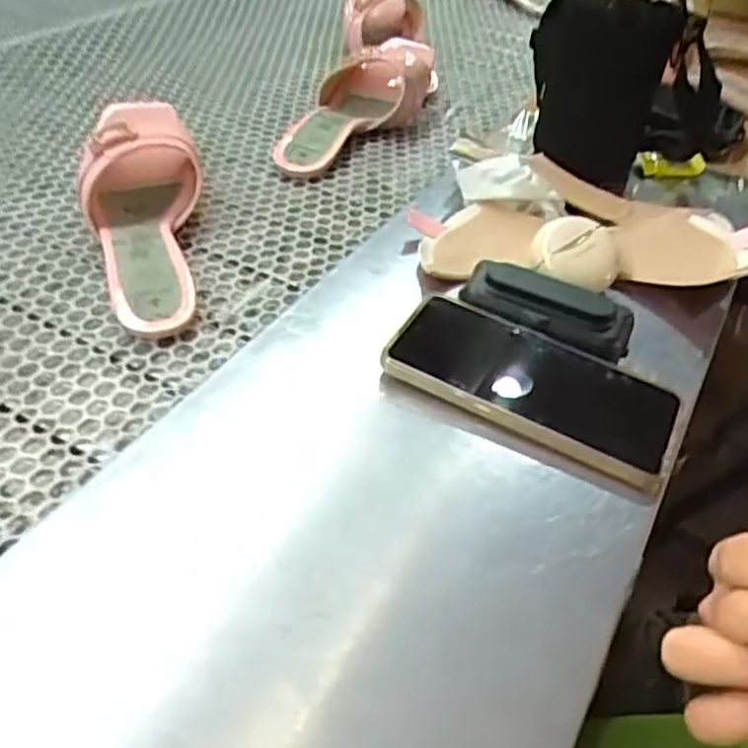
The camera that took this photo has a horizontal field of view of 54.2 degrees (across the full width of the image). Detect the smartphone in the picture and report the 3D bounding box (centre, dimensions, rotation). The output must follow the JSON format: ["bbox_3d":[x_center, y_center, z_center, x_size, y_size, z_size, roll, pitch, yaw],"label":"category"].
[{"bbox_3d":[0.091,0.004,0.420,0.162,0.018,0.077,23,43,16],"label":"smartphone"}]

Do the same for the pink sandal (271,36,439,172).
[{"bbox_3d":[-0.025,-0.258,0.679,0.074,0.090,0.213,32,48,26],"label":"pink sandal"}]

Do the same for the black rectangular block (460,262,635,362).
[{"bbox_3d":[0.109,-0.041,0.464,0.107,0.026,0.044,23,43,16],"label":"black rectangular block"}]

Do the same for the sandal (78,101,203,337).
[{"bbox_3d":[-0.165,-0.114,0.519,0.082,0.058,0.209,-6,56,-12],"label":"sandal"}]

